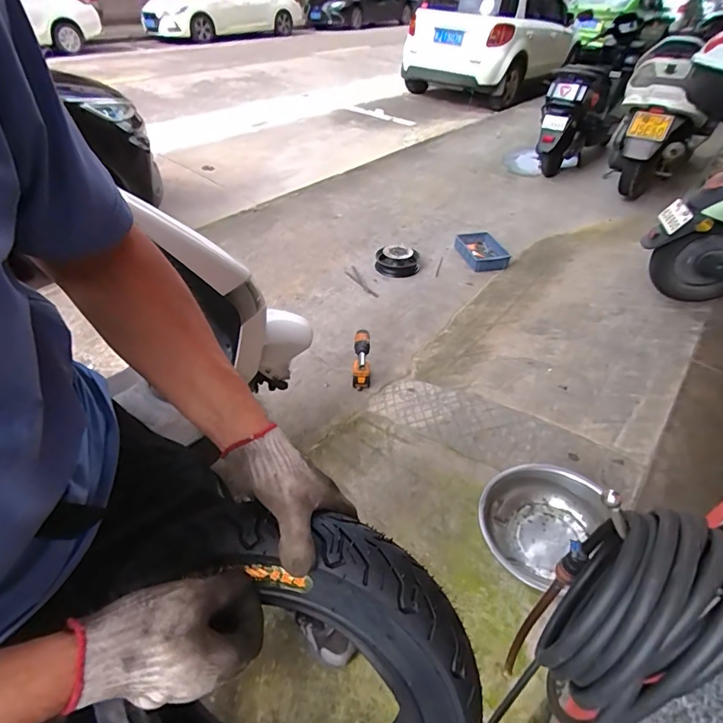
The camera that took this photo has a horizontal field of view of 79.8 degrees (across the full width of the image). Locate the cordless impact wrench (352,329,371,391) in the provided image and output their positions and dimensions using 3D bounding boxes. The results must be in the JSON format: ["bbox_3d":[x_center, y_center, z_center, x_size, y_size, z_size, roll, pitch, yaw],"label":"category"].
[{"bbox_3d":[0.002,0.015,1.829,0.079,0.267,0.201,0,43,-1],"label":"cordless impact wrench"}]

